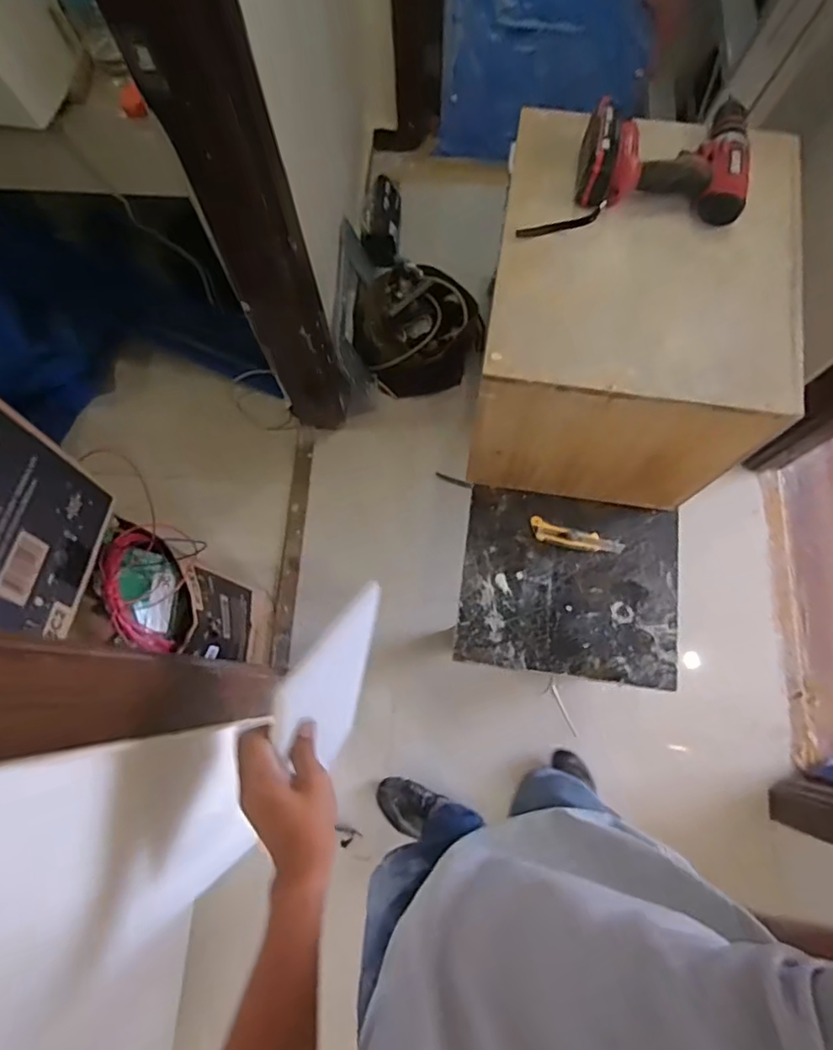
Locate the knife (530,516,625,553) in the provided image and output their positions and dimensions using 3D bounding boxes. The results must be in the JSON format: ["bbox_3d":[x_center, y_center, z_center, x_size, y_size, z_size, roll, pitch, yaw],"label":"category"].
[{"bbox_3d":[0.303,0.026,1.084,0.176,0.017,0.041,15,76,5],"label":"knife"}]

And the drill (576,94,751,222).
[{"bbox_3d":[0.340,-0.523,0.780,0.224,0.066,0.198,6,75,3],"label":"drill"}]

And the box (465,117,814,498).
[{"bbox_3d":[0.326,-0.338,0.949,0.395,0.377,0.472,8,75,3],"label":"box"}]

